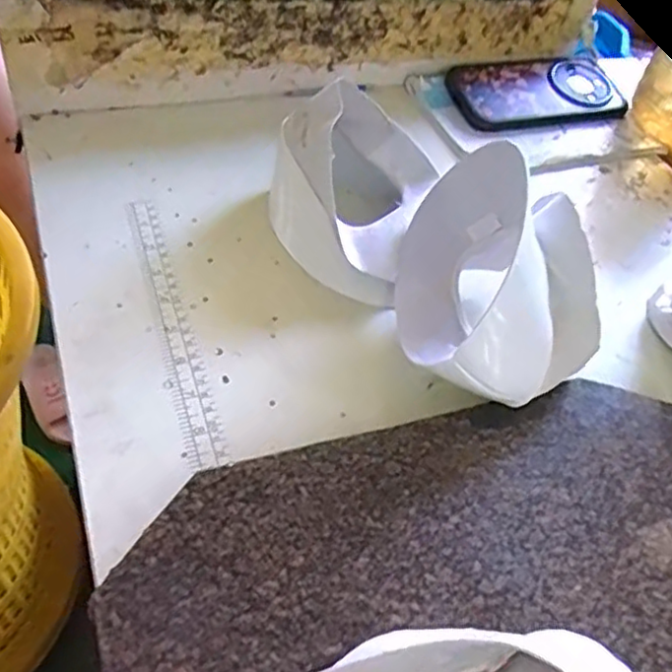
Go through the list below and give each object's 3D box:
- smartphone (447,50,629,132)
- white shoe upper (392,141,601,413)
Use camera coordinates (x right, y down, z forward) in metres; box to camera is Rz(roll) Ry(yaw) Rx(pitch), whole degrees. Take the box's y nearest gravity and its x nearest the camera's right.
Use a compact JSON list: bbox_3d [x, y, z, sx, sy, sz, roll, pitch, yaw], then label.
[{"bbox_3d":[0.188,-0.229,0.638,0.167,0.007,0.088,-13,64,-19],"label":"smartphone"},{"bbox_3d":[0.089,-0.037,0.410,0.097,0.091,0.157,-5,50,-14],"label":"white shoe upper"}]

